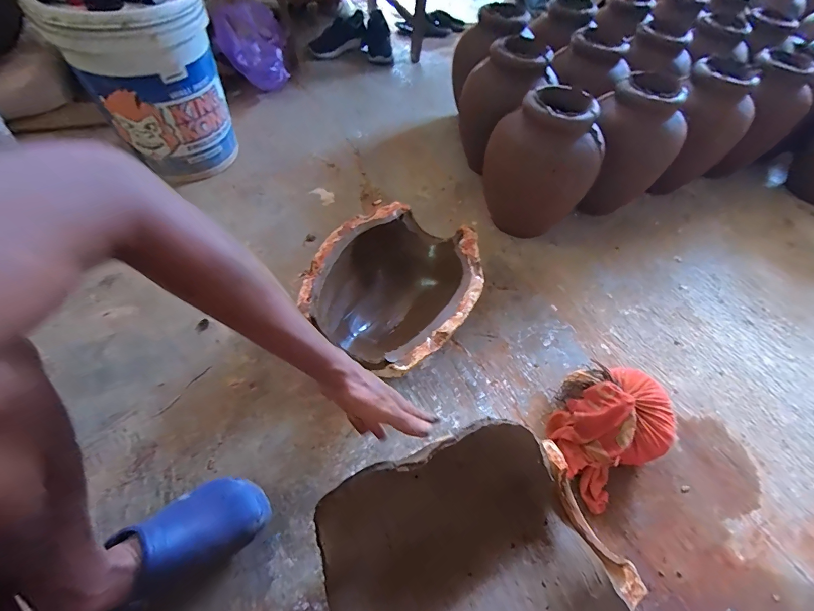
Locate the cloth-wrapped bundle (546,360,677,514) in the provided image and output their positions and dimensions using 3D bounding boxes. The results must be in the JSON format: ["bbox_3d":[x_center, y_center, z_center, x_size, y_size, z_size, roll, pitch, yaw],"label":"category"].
[{"bbox_3d":[0.348,0.203,0.629,0.214,0.119,0.173,-31,64,-23],"label":"cloth-wrapped bundle"}]

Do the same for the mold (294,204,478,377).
[{"bbox_3d":[-0.025,-0.021,0.727,0.288,0.148,0.313,26,58,12],"label":"mold"}]

